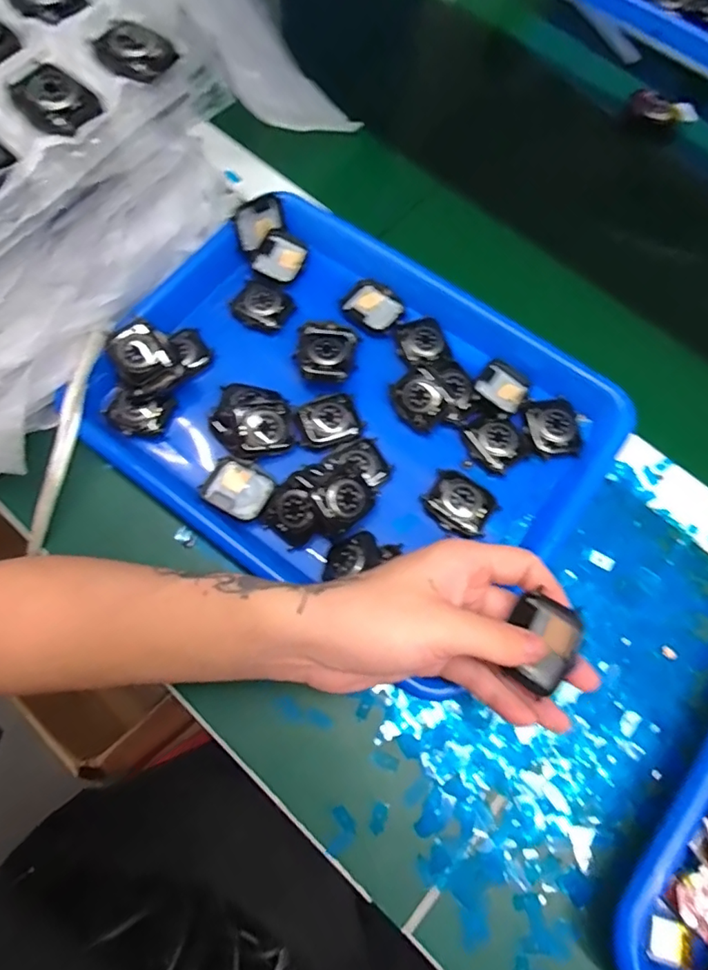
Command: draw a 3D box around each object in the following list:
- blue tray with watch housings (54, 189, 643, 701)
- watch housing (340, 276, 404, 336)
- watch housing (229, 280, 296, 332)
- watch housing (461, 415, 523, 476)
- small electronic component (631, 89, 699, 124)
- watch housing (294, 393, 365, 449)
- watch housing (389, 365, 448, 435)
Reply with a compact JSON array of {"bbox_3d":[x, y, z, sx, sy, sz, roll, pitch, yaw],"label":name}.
[{"bbox_3d":[0.000,-0.055,0.373,0.323,0.036,0.252,34,74,10],"label":"blue tray with watch housings"},{"bbox_3d":[0.015,-0.138,0.414,0.045,0.010,0.037,43,76,13],"label":"watch housing"},{"bbox_3d":[-0.069,-0.139,0.409,0.042,0.010,0.039,28,73,8],"label":"watch housing"},{"bbox_3d":[0.098,-0.029,0.368,0.032,0.008,0.037,-33,75,-11],"label":"watch housing"},{"bbox_3d":[0.293,-0.354,0.501,0.063,0.011,0.028,19,72,5],"label":"small electronic component"},{"bbox_3d":[-0.018,-0.045,0.373,0.043,0.007,0.036,-18,72,-7],"label":"watch housing"},{"bbox_3d":[0.046,-0.060,0.376,0.041,0.011,0.033,49,119,14],"label":"watch housing"}]

